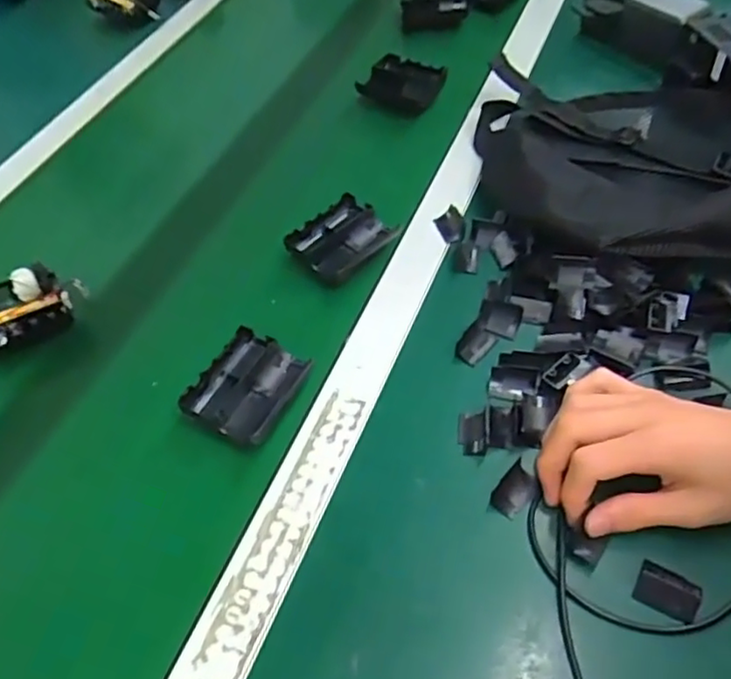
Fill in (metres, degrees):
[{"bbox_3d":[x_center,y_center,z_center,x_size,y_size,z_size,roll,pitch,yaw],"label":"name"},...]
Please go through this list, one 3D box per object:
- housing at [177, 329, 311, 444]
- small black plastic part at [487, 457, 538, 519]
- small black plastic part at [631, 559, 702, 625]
[{"bbox_3d":[-0.084,0.034,0.471,0.066,0.018,0.077,18,56,19],"label":"housing"},{"bbox_3d":[0.095,0.095,0.411,0.022,0.008,0.034,32,61,26],"label":"small black plastic part"},{"bbox_3d":[0.172,0.144,0.370,0.033,0.004,0.024,22,57,21],"label":"small black plastic part"}]

